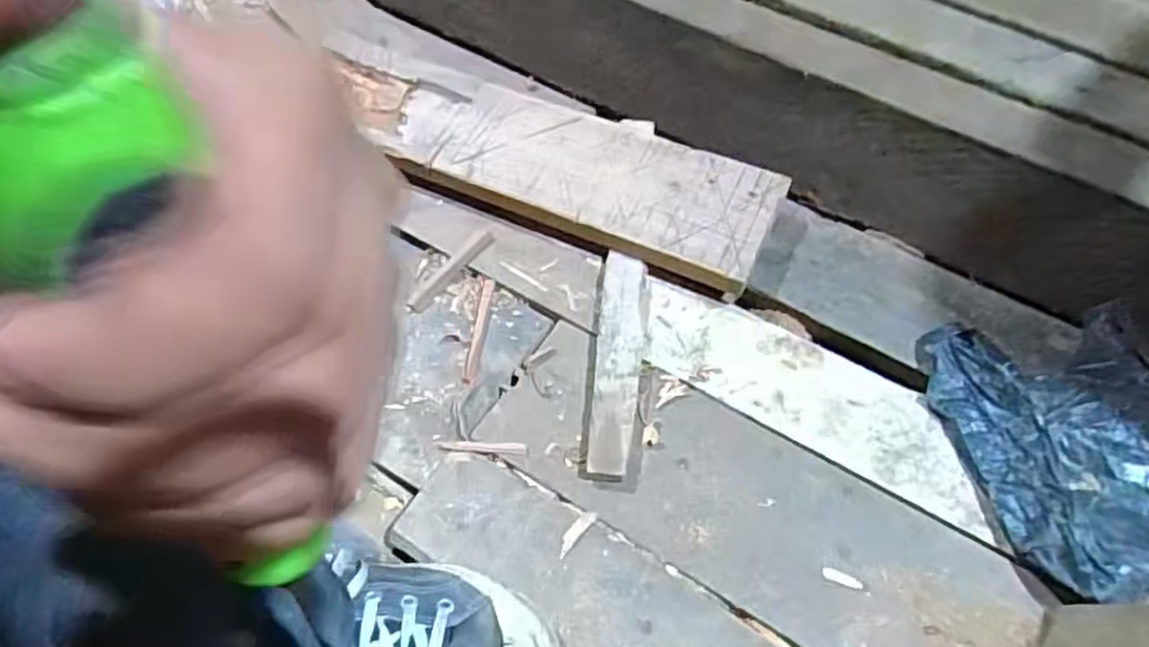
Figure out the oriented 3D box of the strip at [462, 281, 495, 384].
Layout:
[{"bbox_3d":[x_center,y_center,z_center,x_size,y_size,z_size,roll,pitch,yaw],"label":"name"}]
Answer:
[{"bbox_3d":[-0.080,0.007,0.599,0.011,0.007,0.098,5,59,3],"label":"strip"}]

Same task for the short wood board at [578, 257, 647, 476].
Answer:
[{"bbox_3d":[0.033,0.030,0.568,0.038,0.027,0.189,5,59,4],"label":"short wood board"}]

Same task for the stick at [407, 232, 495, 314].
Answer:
[{"bbox_3d":[-0.108,-0.046,0.628,0.017,0.007,0.100,36,65,20],"label":"stick"}]

